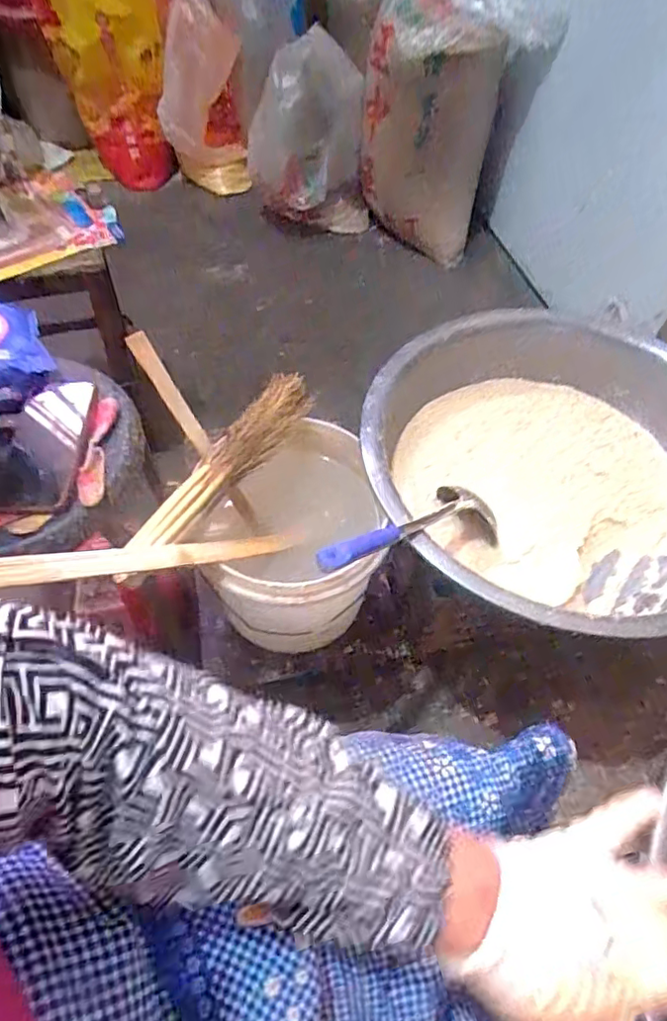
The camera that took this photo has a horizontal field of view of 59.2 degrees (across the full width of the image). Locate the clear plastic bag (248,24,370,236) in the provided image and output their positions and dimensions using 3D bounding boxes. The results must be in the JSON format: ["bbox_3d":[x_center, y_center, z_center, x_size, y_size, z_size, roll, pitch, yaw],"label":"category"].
[{"bbox_3d":[-0.056,-0.895,1.414,0.295,0.434,0.164,-10,56,-9],"label":"clear plastic bag"}]

